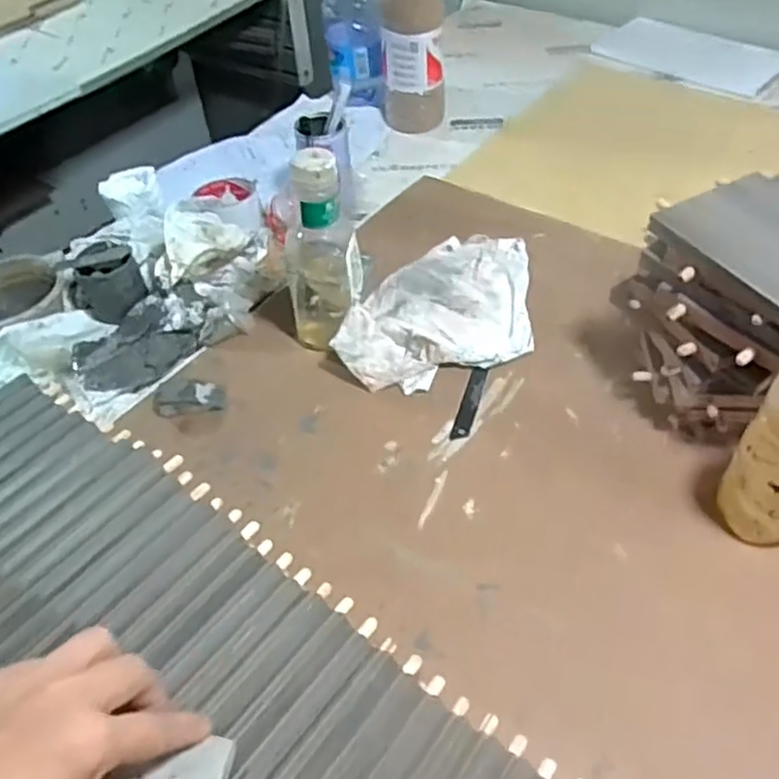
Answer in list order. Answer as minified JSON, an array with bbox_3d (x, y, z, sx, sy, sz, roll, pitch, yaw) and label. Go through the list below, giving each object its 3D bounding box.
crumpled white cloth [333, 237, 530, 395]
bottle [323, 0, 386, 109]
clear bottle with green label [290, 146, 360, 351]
[{"bbox_3d":[0.056,-0.097,0.759,0.188,0.052,0.240,5,48,8],"label":"crumpled white cloth"},{"bbox_3d":[-0.049,-0.539,1.070,0.096,0.230,0.072,12,49,14],"label":"bottle"},{"bbox_3d":[-0.064,-0.123,0.682,0.073,0.205,0.069,-10,47,-6],"label":"clear bottle with green label"}]

